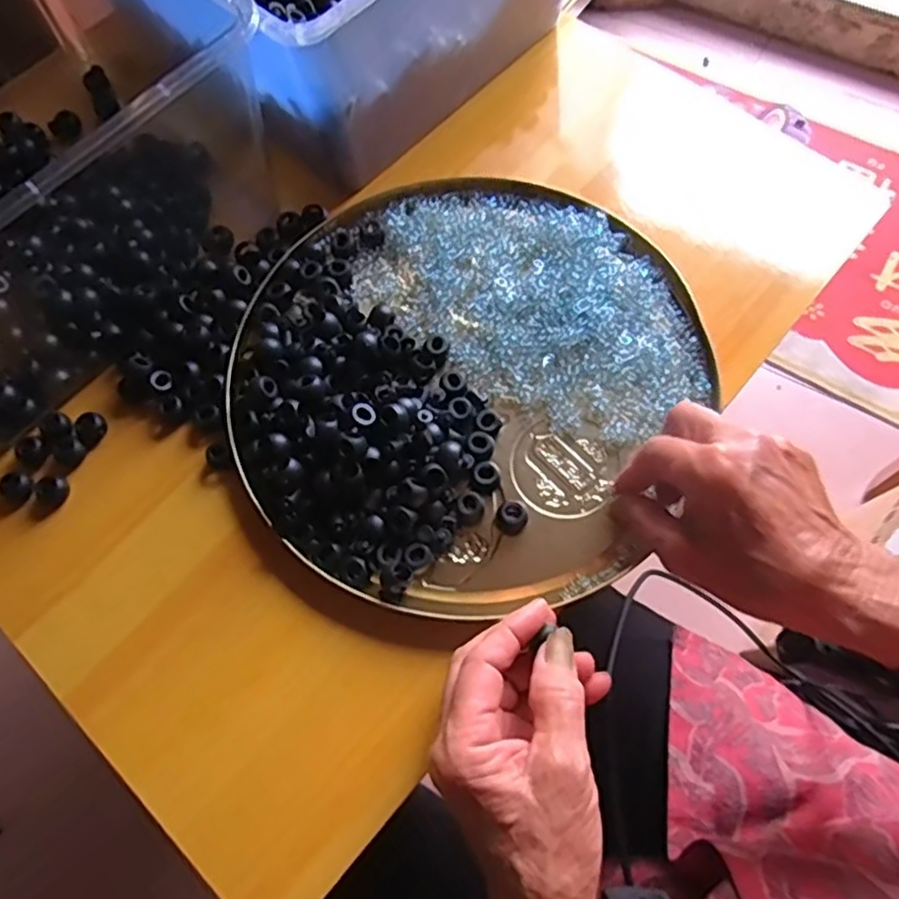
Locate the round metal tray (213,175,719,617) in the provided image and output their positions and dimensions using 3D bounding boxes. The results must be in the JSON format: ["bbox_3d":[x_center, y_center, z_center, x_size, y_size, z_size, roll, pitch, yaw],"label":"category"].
[{"bbox_3d":[0.006,-0.051,0.405,0.268,0.041,0.282,-1,69,1],"label":"round metal tray"}]

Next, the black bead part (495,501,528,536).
[{"bbox_3d":[0.036,0.039,0.379,0.016,0.018,0.017,-1,69,1],"label":"black bead part"}]

